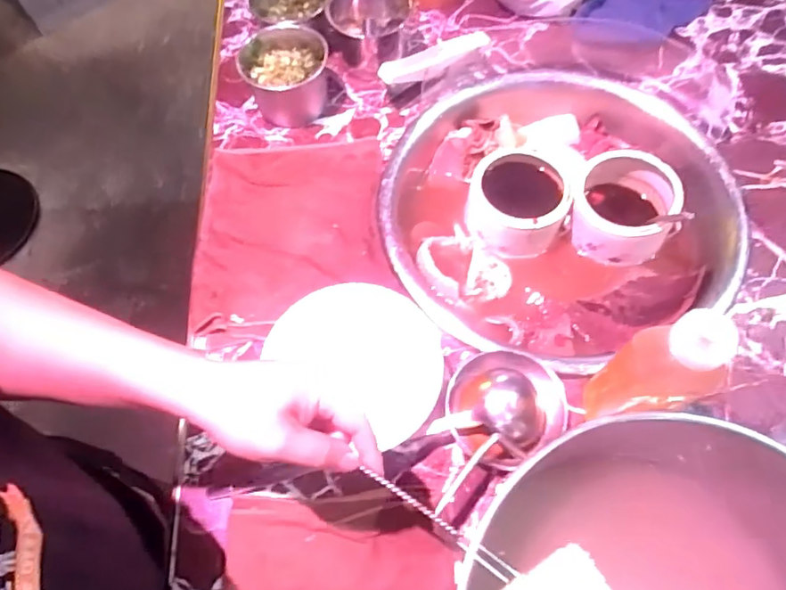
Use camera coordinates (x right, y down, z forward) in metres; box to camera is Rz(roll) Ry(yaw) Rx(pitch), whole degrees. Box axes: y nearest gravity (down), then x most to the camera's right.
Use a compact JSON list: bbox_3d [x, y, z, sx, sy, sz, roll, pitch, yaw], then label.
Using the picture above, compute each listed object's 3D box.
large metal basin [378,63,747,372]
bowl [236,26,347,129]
[{"bbox_3d":[0.203,-0.106,0.711,0.412,0.079,0.423,-1,63,3],"label":"large metal basin"},{"bbox_3d":[-0.138,-0.301,0.755,0.122,0.067,0.118,-1,63,3],"label":"bowl"}]

